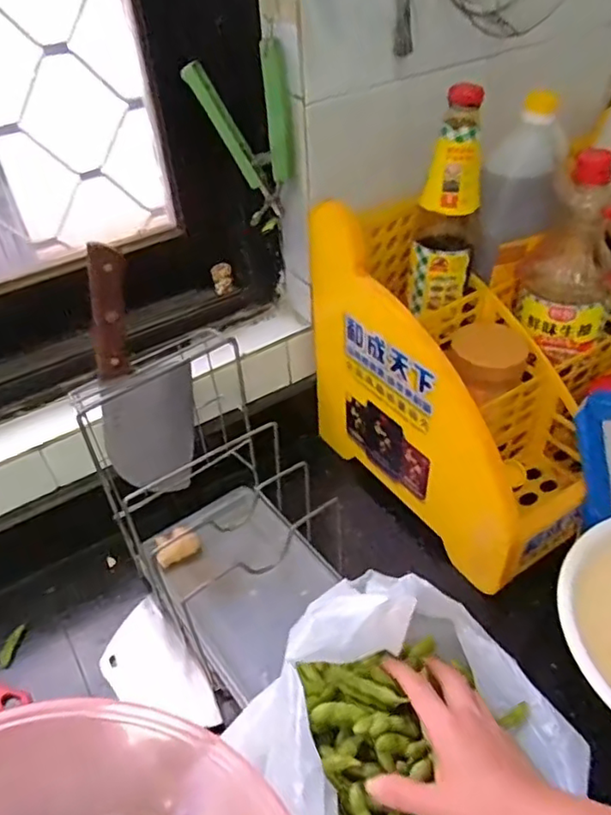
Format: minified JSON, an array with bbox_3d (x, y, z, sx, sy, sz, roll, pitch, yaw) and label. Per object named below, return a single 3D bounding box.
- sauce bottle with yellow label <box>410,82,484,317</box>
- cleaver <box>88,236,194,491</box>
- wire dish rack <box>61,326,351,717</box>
[{"bbox_3d":[0.150,-0.210,0.632,0.062,0.216,0.057,7,43,12],"label":"sauce bottle with yellow label"},{"bbox_3d":[-0.148,-0.025,0.592,0.028,0.267,0.107,29,38,35],"label":"cleaver"},{"bbox_3d":[-0.082,0.098,0.596,0.165,0.227,0.245,-33,50,-28],"label":"wire dish rack"}]

